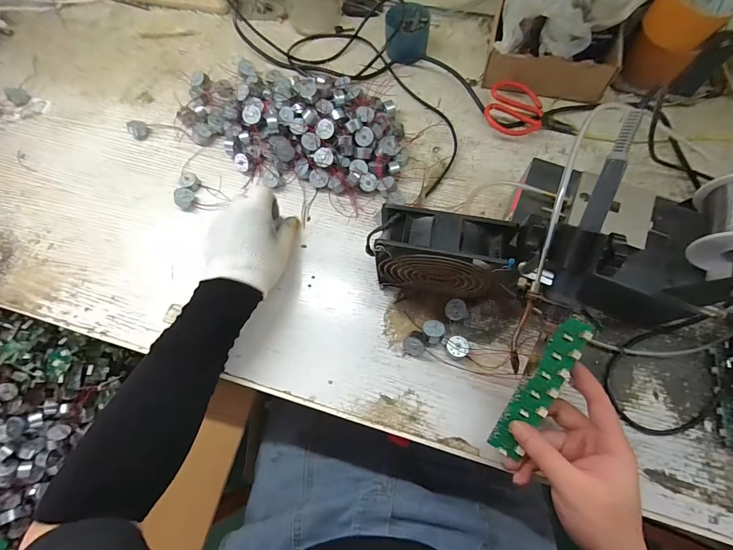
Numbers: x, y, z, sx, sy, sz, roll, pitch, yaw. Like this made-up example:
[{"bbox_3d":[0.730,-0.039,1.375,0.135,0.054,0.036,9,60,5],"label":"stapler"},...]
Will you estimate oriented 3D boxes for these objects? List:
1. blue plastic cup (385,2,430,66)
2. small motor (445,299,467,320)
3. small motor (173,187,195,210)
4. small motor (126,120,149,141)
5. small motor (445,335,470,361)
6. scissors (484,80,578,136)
[{"bbox_3d":[0.061,-0.360,0.506,0.066,0.050,0.061,-1,71,2],"label":"blue plastic cup"},{"bbox_3d":[0.098,0.039,0.373,0.021,0.020,0.023,-1,71,2],"label":"small motor"},{"bbox_3d":[-0.241,-0.101,0.446,0.024,0.010,0.028,-36,113,-29],"label":"small motor"},{"bbox_3d":[-0.335,-0.214,0.492,0.025,0.018,0.024,-39,74,-11],"label":"small motor"},{"bbox_3d":[0.097,0.078,0.362,0.023,0.016,0.024,-1,71,2],"label":"small motor"},{"bbox_3d":[0.226,-0.218,0.461,0.120,0.028,0.068,24,73,10],"label":"scissors"}]

